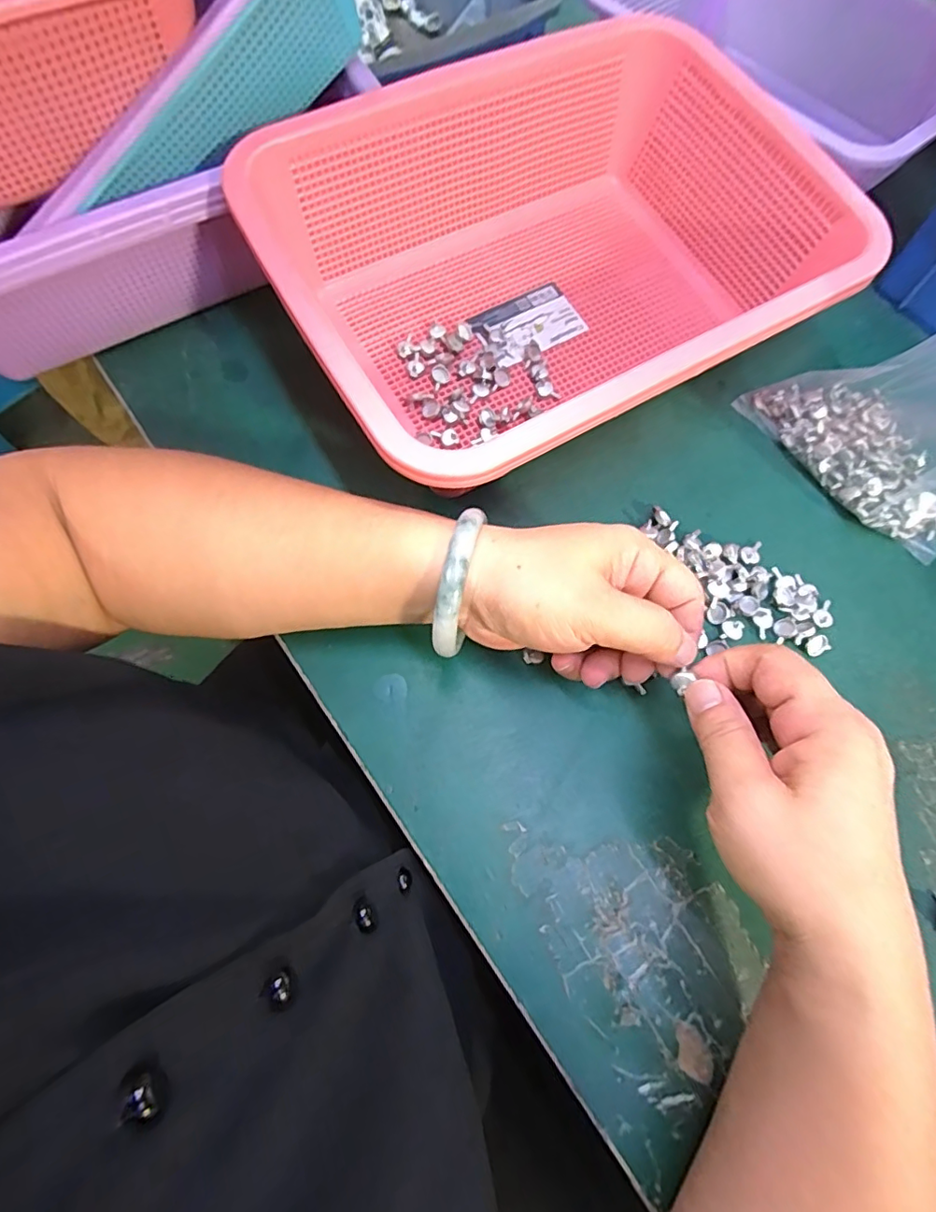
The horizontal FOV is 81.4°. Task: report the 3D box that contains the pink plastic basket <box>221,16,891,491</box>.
[{"bbox_3d":[0.055,-0.192,0.314,0.287,0.099,0.217,-29,74,-11],"label":"pink plastic basket"}]

